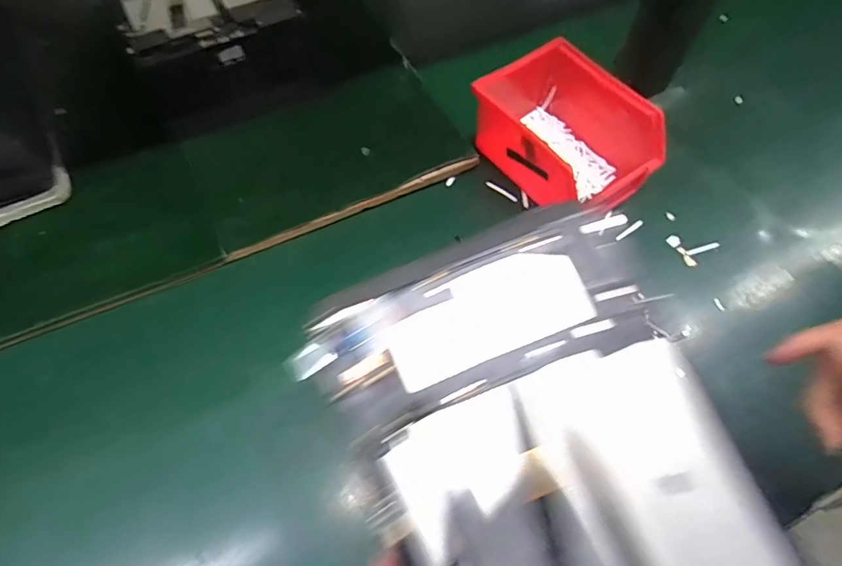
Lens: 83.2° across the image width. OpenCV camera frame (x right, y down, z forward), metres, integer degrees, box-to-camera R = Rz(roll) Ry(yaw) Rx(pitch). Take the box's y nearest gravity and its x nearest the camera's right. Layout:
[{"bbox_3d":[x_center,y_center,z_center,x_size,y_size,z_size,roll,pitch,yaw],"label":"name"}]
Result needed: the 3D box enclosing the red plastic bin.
[{"bbox_3d":[0.123,-0.133,0.413,0.104,0.062,0.149,-33,67,-18],"label":"red plastic bin"}]

